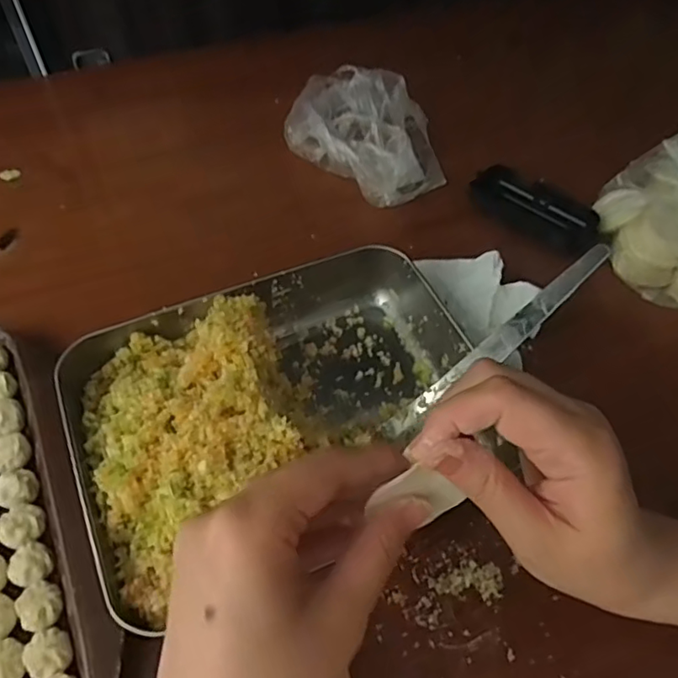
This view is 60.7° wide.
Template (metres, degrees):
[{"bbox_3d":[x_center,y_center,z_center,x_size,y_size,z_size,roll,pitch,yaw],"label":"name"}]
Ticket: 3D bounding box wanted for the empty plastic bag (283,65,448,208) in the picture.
[{"bbox_3d":[0.031,-0.201,0.553,0.143,0.066,0.164,-36,64,-25],"label":"empty plastic bag"}]

